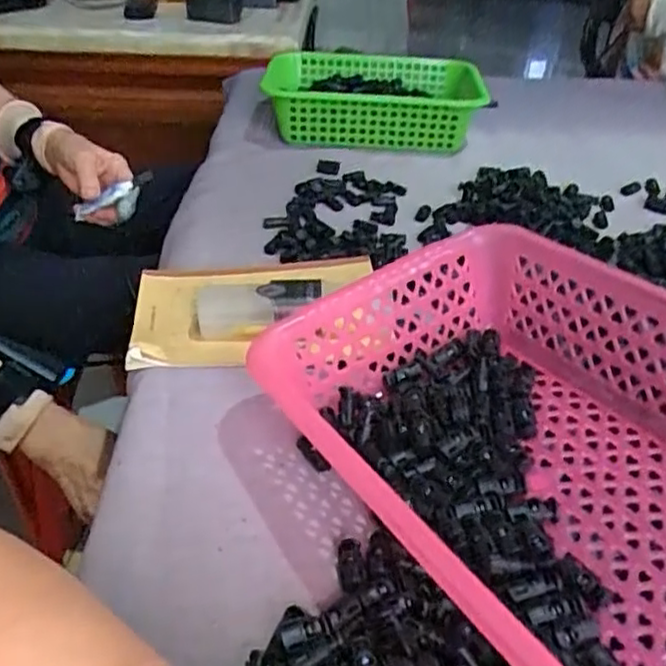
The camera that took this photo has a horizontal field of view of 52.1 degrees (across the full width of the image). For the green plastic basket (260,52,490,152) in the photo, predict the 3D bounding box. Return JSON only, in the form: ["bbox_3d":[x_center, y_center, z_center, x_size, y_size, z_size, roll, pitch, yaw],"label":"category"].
[{"bbox_3d":[0.058,-0.323,0.960,0.291,0.081,0.209,0,36,-3],"label":"green plastic basket"}]

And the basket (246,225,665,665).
[{"bbox_3d":[0.107,0.056,0.362,0.207,0.113,0.303,-19,40,-26],"label":"basket"}]

